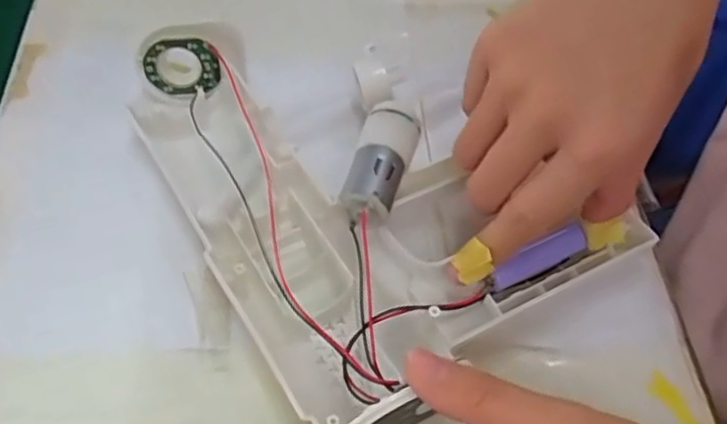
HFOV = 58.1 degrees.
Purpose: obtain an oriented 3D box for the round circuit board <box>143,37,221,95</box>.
[{"bbox_3d":[-0.097,-0.078,0.351,0.038,0.031,0.004,-8,37,-1],"label":"round circuit board"}]

